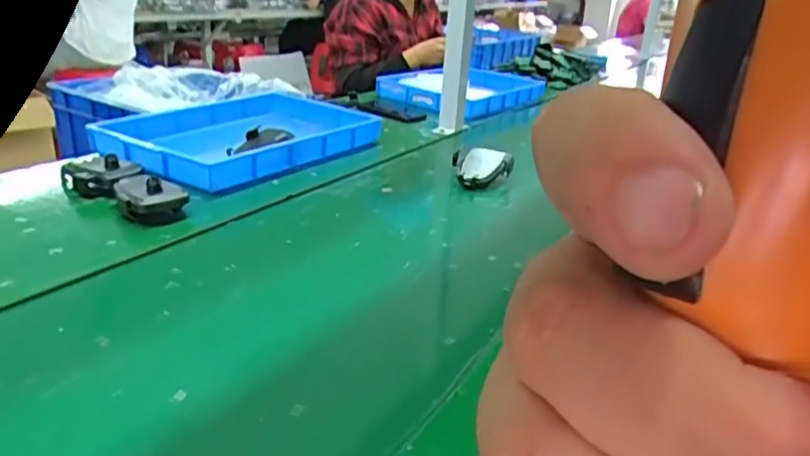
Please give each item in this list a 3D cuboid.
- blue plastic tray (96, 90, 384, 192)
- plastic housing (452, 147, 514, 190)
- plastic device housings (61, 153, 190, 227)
[{"bbox_3d":[-0.268,-0.150,1.009,0.304,0.070,0.393,22,28,36],"label":"blue plastic tray"},{"bbox_3d":[0.119,-0.085,0.940,0.088,0.055,0.068,-3,31,-16],"label":"plastic housing"},{"bbox_3d":[-0.363,-0.054,0.781,0.202,0.051,0.073,20,27,33],"label":"plastic device housings"}]

